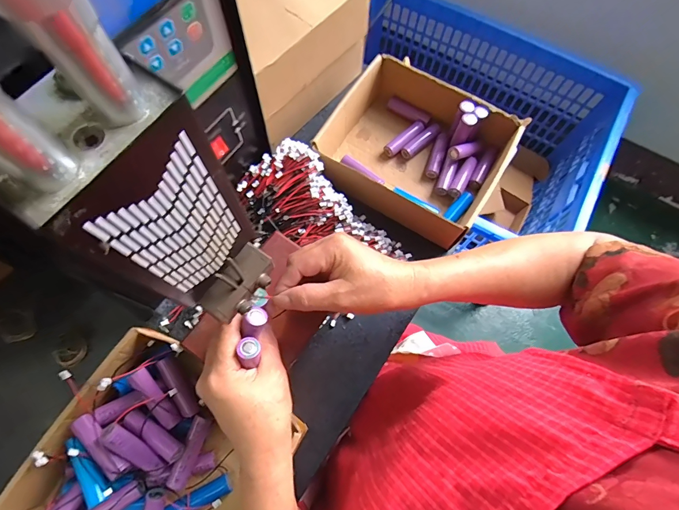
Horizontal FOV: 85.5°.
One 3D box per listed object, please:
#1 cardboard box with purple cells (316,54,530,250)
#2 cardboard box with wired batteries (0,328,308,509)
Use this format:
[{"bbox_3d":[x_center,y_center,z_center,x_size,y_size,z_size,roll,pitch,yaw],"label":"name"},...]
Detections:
[{"bbox_3d":[0.098,-0.133,0.478,0.208,0.071,0.180,30,71,8],"label":"cardboard box with purple cells"},{"bbox_3d":[-0.167,0.211,0.351,0.204,0.075,0.198,32,72,9],"label":"cardboard box with wired batteries"}]

